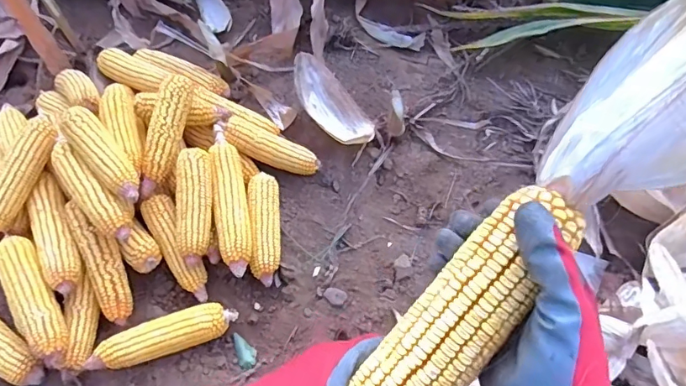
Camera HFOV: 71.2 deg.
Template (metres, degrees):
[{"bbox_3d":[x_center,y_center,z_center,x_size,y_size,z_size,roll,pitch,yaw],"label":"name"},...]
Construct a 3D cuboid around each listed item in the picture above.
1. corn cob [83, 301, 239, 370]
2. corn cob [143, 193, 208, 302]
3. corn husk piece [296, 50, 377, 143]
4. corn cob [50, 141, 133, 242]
[{"bbox_3d":[-0.270,0.219,0.727,0.209,0.058,0.052,-19,66,-9],"label":"corn cob"},{"bbox_3d":[-0.262,0.087,0.752,0.048,0.037,0.183,-27,89,-12],"label":"corn cob"},{"bbox_3d":[-0.022,-0.175,0.901,0.096,0.062,0.208,-38,89,-17],"label":"corn husk piece"},{"bbox_3d":[-0.381,-0.001,0.715,0.201,0.041,0.052,40,71,17],"label":"corn cob"}]

